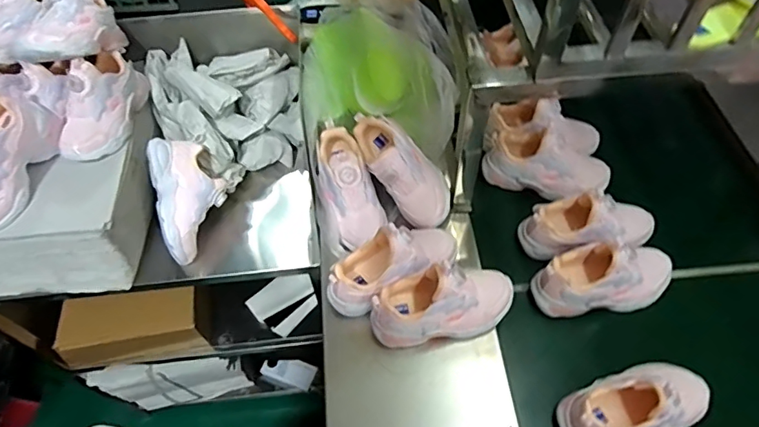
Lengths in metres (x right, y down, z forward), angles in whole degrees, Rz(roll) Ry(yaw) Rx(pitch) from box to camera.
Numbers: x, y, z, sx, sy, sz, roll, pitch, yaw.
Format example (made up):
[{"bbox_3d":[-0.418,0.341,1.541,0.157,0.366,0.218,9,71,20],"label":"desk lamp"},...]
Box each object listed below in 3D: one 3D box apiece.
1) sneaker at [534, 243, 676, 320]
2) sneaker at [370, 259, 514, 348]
[{"bbox_3d":[0.327,0.086,0.697,0.201,0.091,0.088,-9,57,-3],"label":"sneaker"},{"bbox_3d":[0.086,0.111,0.639,0.191,0.103,0.072,-9,57,-4],"label":"sneaker"}]

